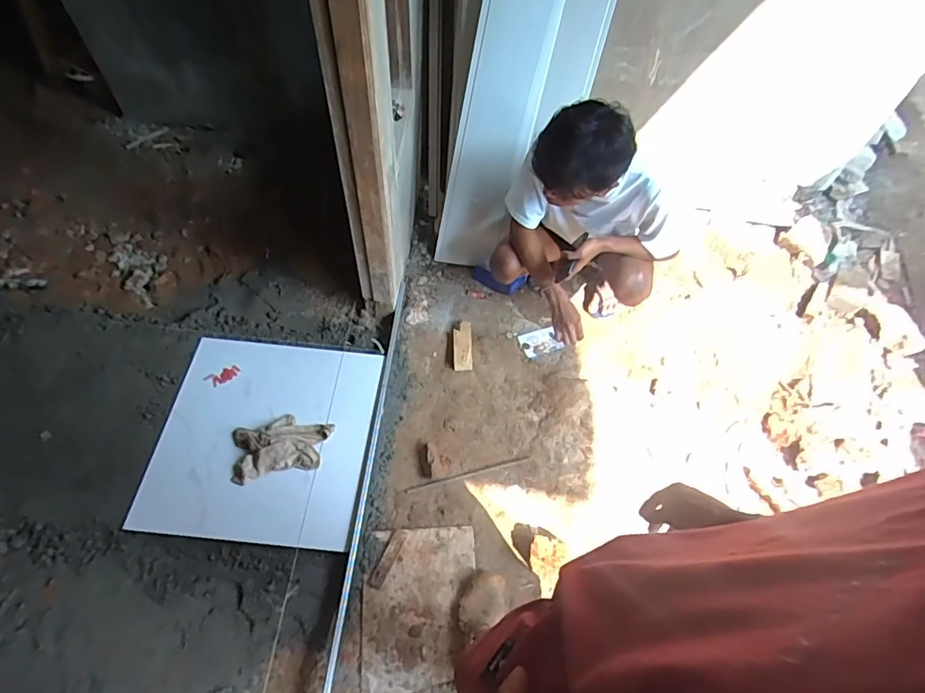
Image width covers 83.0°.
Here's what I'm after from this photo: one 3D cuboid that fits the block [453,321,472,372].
[{"bbox_3d":[0.001,-0.003,1.726,0.065,0.042,0.172,2,57,-4],"label":"block"}]

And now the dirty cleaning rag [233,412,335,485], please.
[{"bbox_3d":[-0.505,0.269,1.461,0.278,0.050,0.176,-10,59,-10],"label":"dirty cleaning rag"}]

